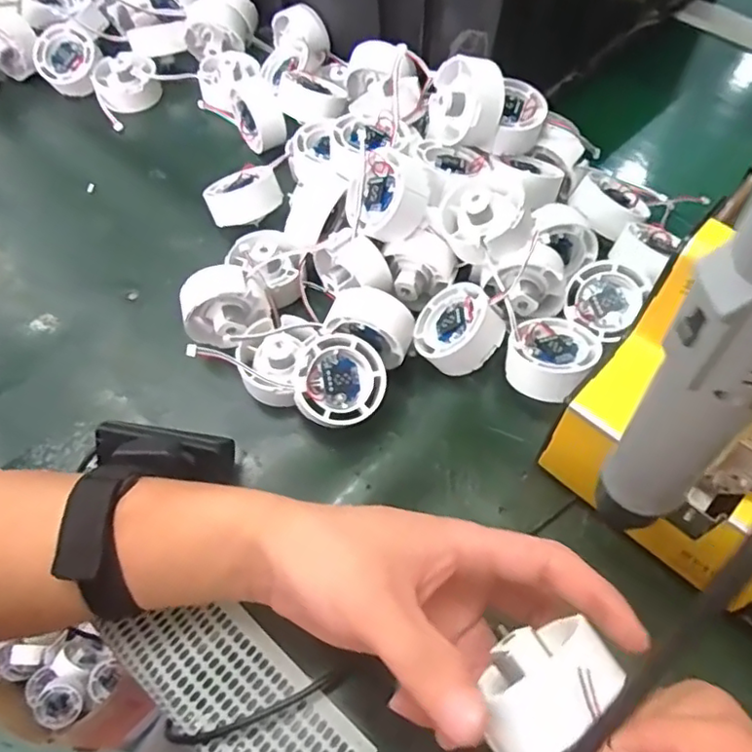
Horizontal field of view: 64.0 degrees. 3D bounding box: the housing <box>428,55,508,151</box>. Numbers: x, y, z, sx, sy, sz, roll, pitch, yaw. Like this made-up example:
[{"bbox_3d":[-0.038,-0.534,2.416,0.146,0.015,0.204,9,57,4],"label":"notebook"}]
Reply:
[{"bbox_3d":[0.062,-0.186,0.410,0.051,0.055,0.045,8,59,5],"label":"housing"}]

